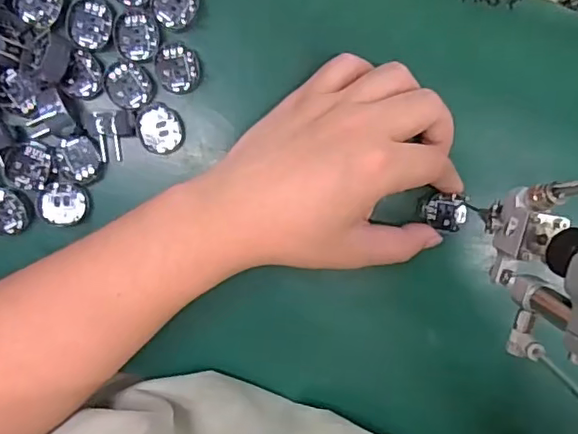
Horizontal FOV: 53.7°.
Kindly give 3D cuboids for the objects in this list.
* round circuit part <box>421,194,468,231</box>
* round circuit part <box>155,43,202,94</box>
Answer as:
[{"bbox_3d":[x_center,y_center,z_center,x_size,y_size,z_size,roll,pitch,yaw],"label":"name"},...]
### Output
[{"bbox_3d":[0.096,-0.003,0.349,0.027,0.007,0.021,19,94,-8],"label":"round circuit part"},{"bbox_3d":[-0.063,-0.086,0.329,0.024,0.007,0.028,-4,97,-5],"label":"round circuit part"}]

